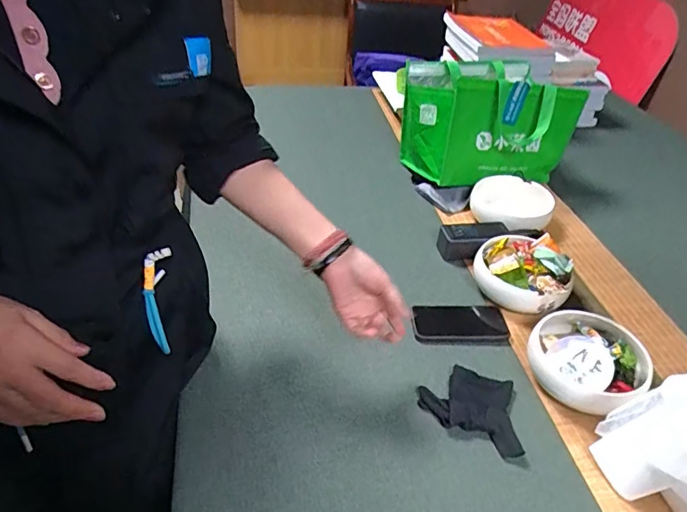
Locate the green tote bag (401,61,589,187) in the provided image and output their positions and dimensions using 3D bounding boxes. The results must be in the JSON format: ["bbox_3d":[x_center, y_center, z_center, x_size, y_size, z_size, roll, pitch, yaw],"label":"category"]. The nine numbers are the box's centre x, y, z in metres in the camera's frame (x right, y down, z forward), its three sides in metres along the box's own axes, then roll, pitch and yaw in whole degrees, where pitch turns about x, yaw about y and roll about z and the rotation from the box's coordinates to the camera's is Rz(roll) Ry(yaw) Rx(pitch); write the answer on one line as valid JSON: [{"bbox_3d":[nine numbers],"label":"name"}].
[{"bbox_3d":[0.316,-0.294,1.146,0.334,0.203,0.227,-6,40,-14],"label":"green tote bag"}]

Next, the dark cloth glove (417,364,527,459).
[{"bbox_3d":[0.173,0.199,0.700,0.135,0.019,0.114,13,39,10],"label":"dark cloth glove"}]

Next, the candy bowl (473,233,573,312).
[{"bbox_3d":[0.305,0.027,0.881,0.160,0.083,0.148,3,39,-2],"label":"candy bowl"}]

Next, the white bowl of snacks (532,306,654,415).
[{"bbox_3d":[0.352,0.151,0.745,0.158,0.067,0.151,3,39,-2],"label":"white bowl of snacks"}]

